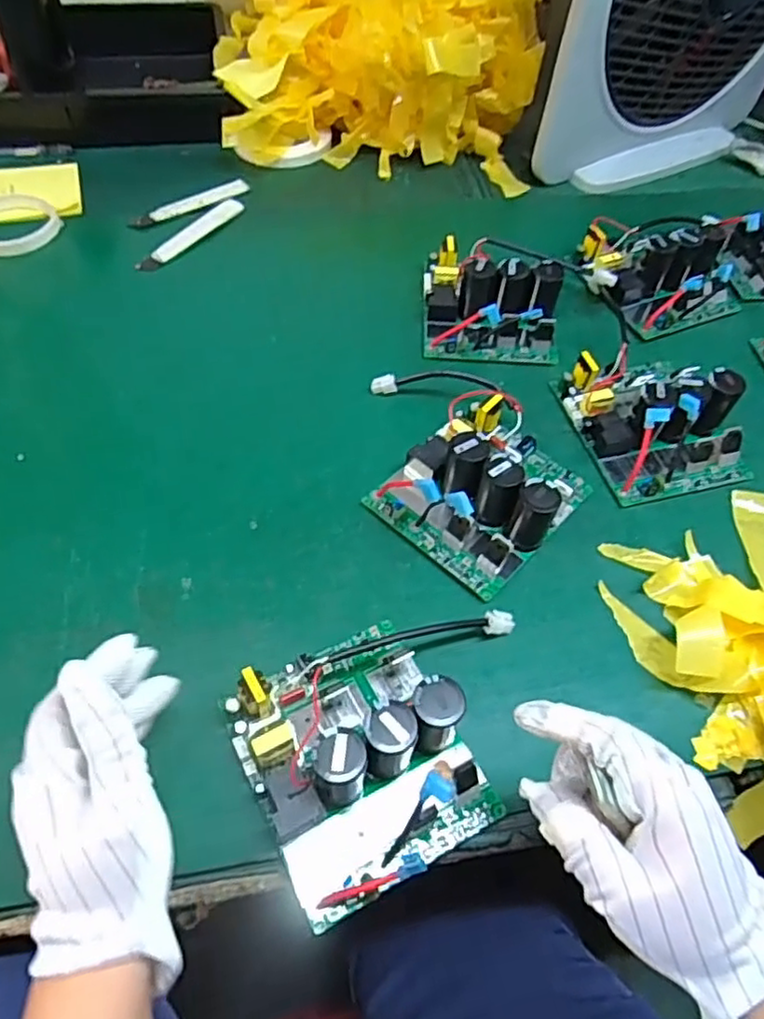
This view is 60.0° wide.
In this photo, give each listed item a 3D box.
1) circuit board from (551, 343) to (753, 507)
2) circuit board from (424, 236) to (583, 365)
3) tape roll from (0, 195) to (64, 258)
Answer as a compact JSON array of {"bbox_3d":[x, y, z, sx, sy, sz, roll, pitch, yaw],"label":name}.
[{"bbox_3d":[0.229,-0.083,0.544,0.124,0.056,0.139,-12,58,-12],"label":"circuit board"},{"bbox_3d":[0.112,-0.202,0.612,0.141,0.057,0.136,4,56,-2],"label":"circuit board"},{"bbox_3d":[-0.371,-0.287,0.663,0.089,0.011,0.094,2,56,-3],"label":"tape roll"}]

